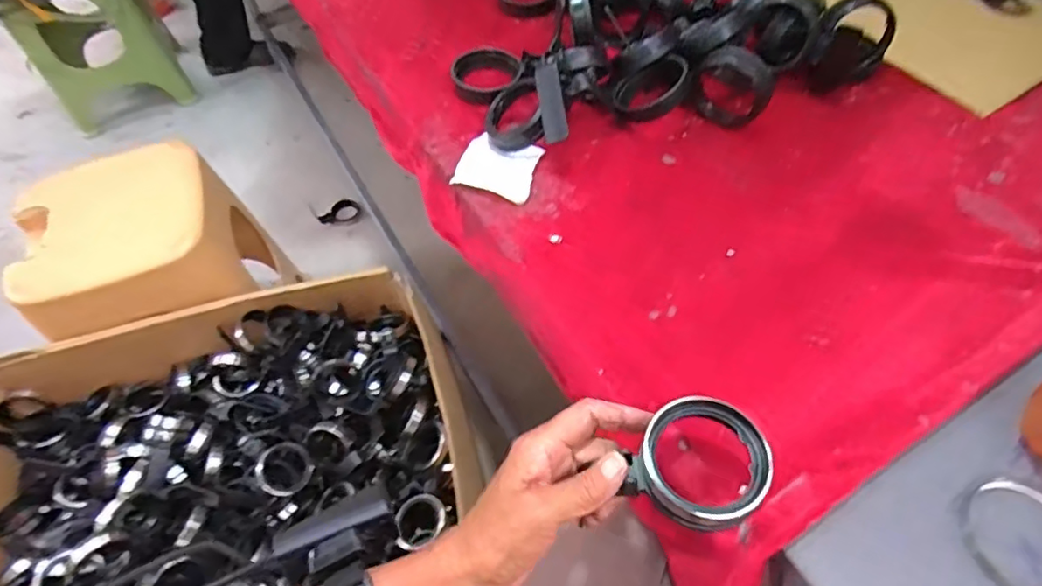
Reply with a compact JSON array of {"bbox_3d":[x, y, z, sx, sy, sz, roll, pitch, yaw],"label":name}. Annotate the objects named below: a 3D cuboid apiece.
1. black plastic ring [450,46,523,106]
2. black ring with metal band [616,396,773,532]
[{"bbox_3d":[-0.035,-0.225,0.600,0.069,0.025,0.069,-1,56,2],"label":"black plastic ring"},{"bbox_3d":[0.105,0.100,0.340,0.073,0.019,0.075,17,82,18],"label":"black ring with metal band"}]

